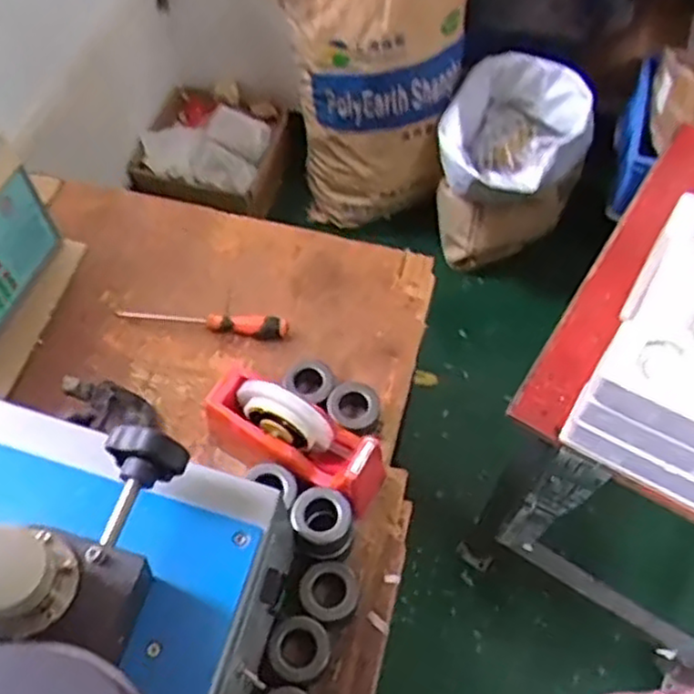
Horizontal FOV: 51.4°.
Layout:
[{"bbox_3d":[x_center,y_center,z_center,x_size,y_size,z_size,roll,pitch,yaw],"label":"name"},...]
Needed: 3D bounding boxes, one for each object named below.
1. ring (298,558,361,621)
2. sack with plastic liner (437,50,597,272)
[{"bbox_3d":[-0.018,0.253,0.745,0.059,0.039,0.059,1,58,-1],"label":"ring"},{"bbox_3d":[0.375,-0.424,1.664,0.314,0.415,0.298,19,59,10],"label":"sack with plastic liner"}]

